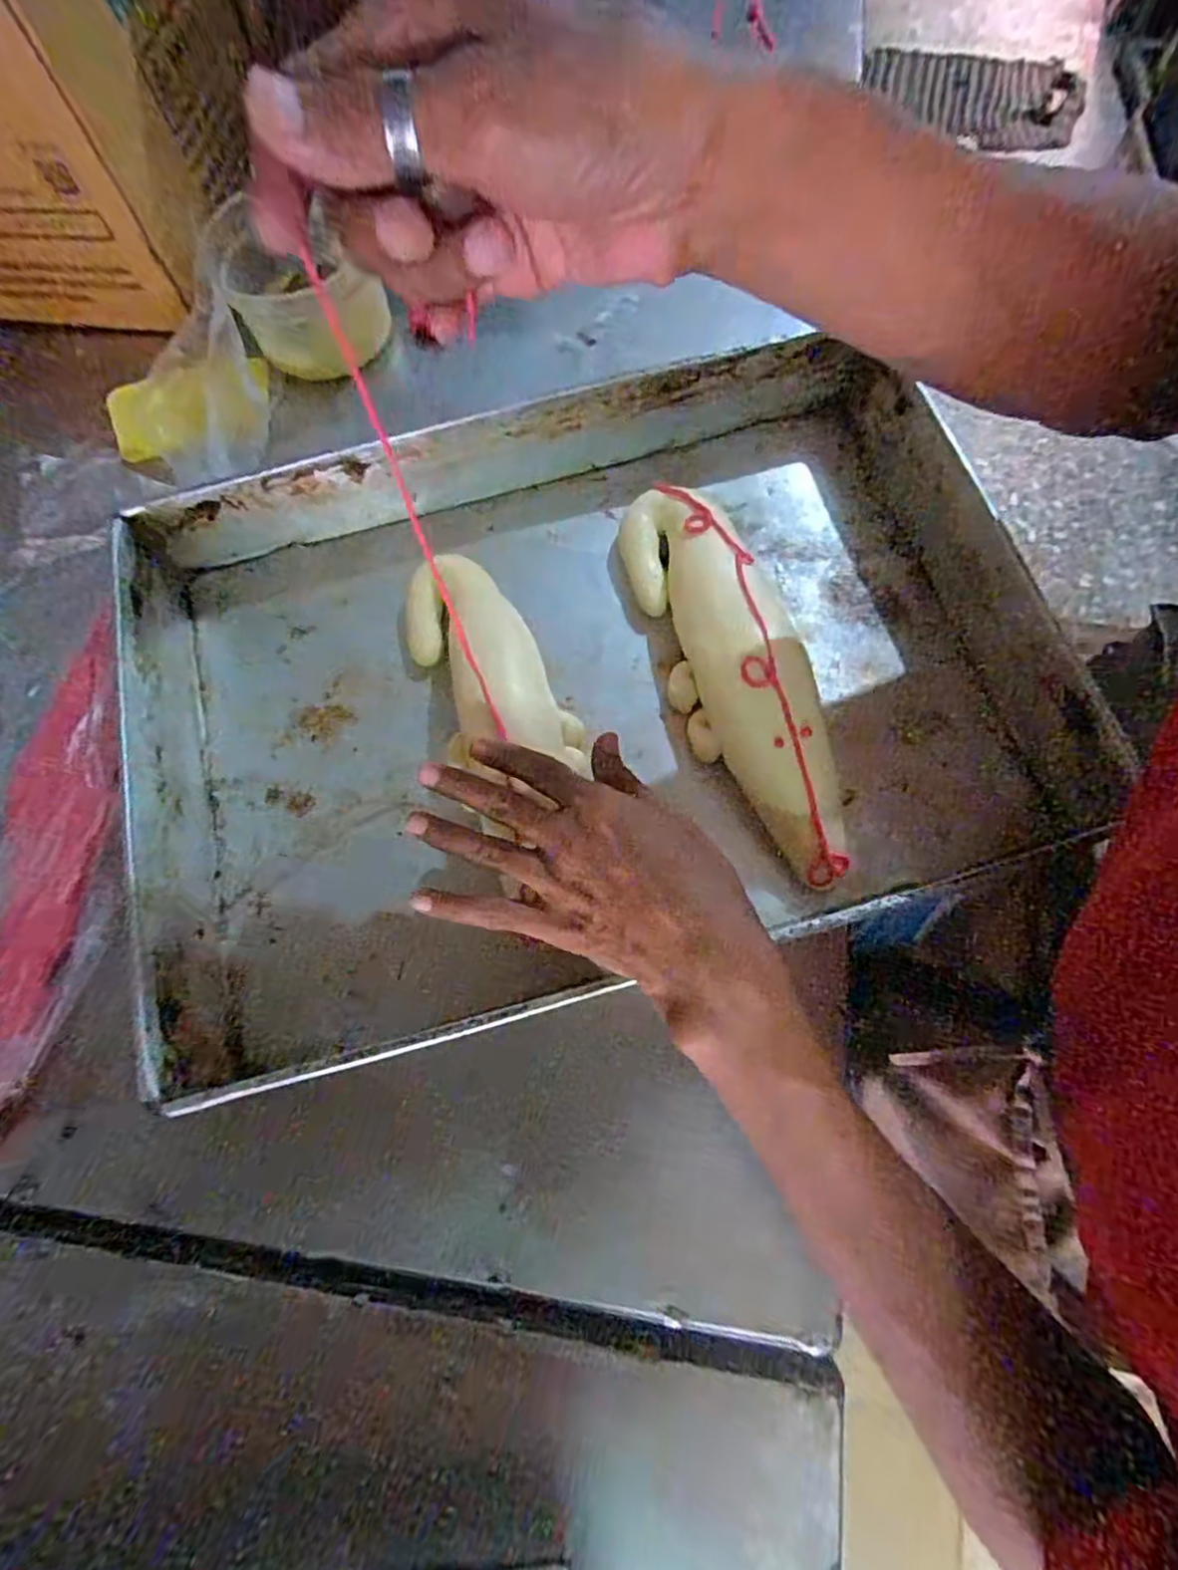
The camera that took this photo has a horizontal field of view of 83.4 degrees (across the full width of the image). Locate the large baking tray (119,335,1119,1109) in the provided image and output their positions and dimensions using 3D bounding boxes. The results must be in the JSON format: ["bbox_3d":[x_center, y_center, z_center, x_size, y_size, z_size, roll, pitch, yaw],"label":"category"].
[{"bbox_3d":[-0.016,-0.065,0.401,0.487,0.064,0.359,-13,73,-2],"label":"large baking tray"}]

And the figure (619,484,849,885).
[{"bbox_3d":[0.088,-0.073,0.401,0.074,0.050,0.269,-17,73,-3],"label":"figure"}]

